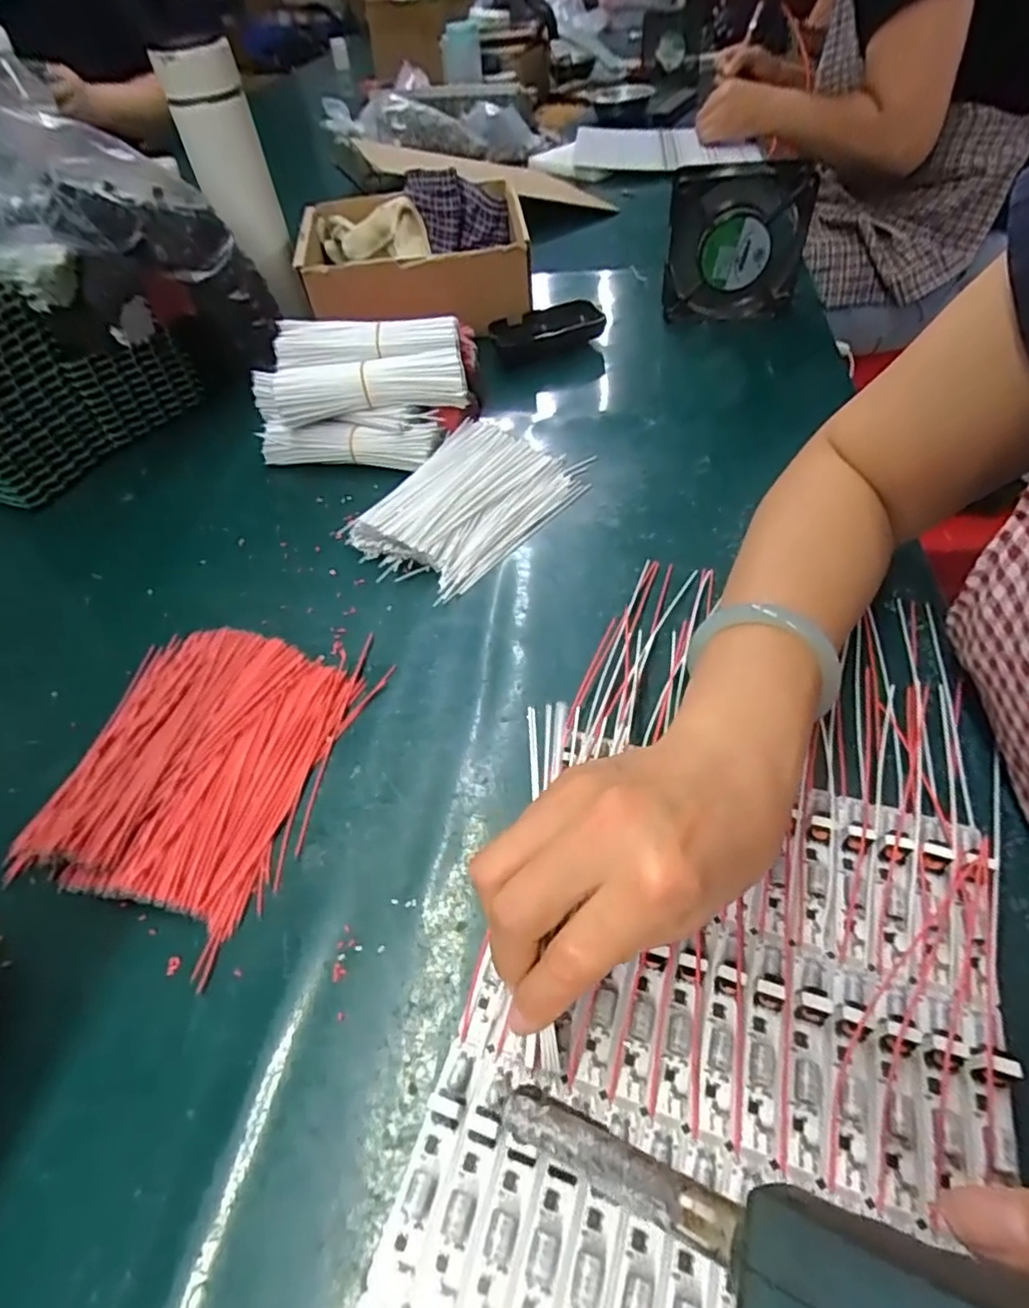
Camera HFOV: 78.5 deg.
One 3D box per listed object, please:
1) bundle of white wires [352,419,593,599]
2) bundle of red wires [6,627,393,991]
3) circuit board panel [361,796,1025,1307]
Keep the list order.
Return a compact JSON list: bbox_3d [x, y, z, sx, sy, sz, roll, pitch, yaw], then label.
[{"bbox_3d":[-0.030,-0.113,0.455,0.105,0.029,0.167,33,60,28],"label":"bundle of white wires"},{"bbox_3d":[-0.163,0.052,0.330,0.133,0.022,0.157,11,52,13],"label":"bundle of red wires"},{"bbox_3d":[0.067,0.170,0.217,0.190,0.015,0.293,14,53,16],"label":"circuit board panel"}]

